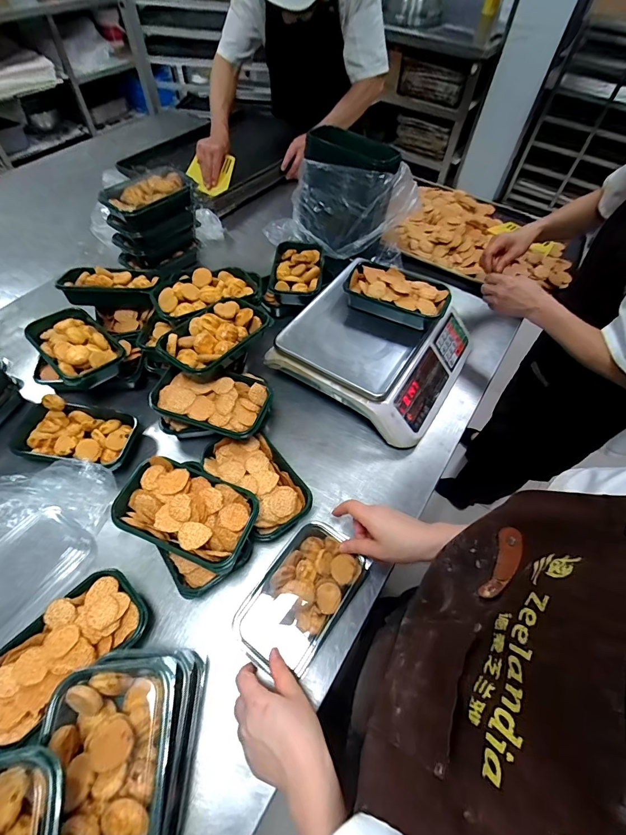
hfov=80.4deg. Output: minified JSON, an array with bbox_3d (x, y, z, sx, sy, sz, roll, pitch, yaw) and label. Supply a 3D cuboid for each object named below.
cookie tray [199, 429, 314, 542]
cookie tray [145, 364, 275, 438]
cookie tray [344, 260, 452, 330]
[{"bbox_3d":[-0.092,0.103,0.602,0.106,0.055,0.189,-34,65,-22],"label":"cookie tray"},{"bbox_3d":[-0.172,-0.029,0.626,0.192,0.053,0.114,18,58,9],"label":"cookie tray"},{"bbox_3d":[0.154,-0.228,0.701,0.192,0.059,0.111,25,59,13],"label":"cookie tray"}]

